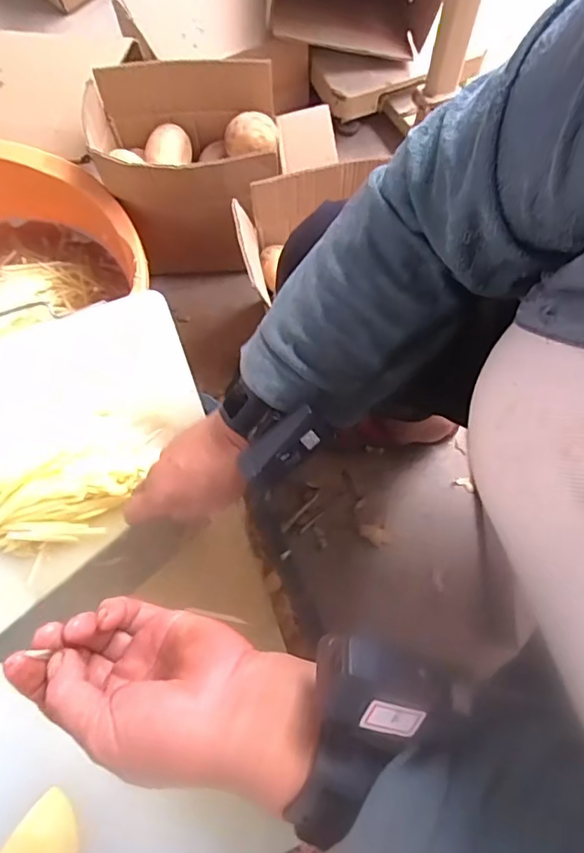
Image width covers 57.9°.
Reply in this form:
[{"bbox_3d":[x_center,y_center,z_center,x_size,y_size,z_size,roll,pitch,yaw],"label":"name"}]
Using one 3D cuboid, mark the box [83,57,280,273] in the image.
[{"bbox_3d":[-0.157,-0.399,0.788,0.266,0.184,0.185,-2,69,2],"label":"box"}]

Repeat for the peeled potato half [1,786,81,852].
[{"bbox_3d":[-0.201,0.339,0.417,0.054,0.029,0.066,34,74,14],"label":"peeled potato half"}]

